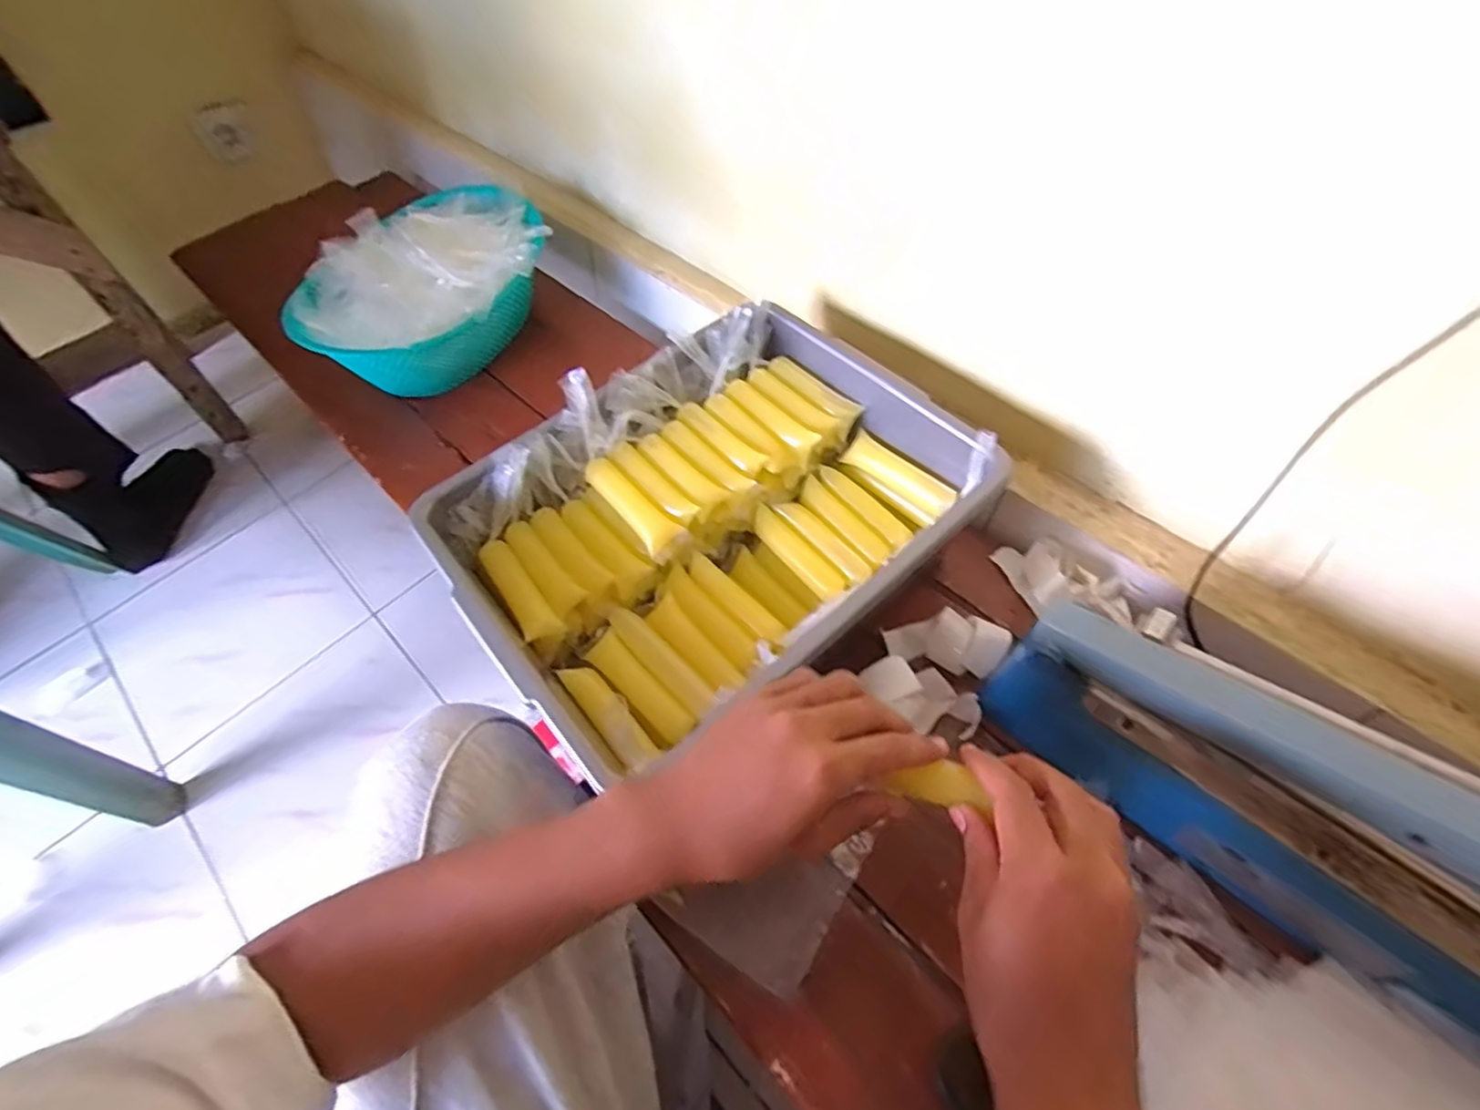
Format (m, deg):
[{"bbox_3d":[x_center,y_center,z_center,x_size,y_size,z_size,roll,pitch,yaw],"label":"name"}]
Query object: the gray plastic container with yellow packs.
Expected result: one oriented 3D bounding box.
[{"bbox_3d":[-0.015,-0.021,0.567,0.386,0.130,0.293,-36,63,-18],"label":"gray plastic container with yellow packs"}]

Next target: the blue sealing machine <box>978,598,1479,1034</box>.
[{"bbox_3d":[0.347,0.151,0.374,0.391,0.176,0.070,36,66,22],"label":"blue sealing machine"}]

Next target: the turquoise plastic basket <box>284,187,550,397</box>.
[{"bbox_3d":[-0.347,-0.298,0.781,0.194,0.115,0.300,22,61,16],"label":"turquoise plastic basket"}]

